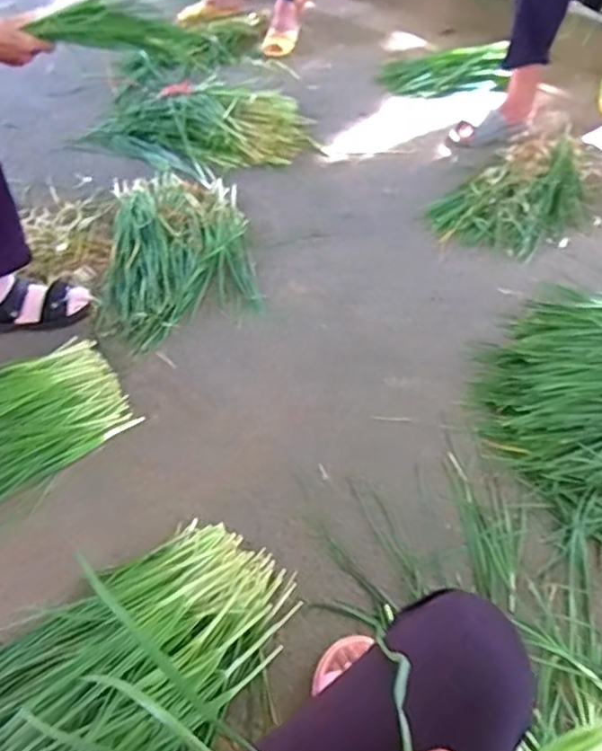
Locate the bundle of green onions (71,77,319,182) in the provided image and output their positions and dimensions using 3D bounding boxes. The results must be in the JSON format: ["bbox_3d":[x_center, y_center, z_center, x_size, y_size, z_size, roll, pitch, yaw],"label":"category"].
[{"bbox_3d":[-0.286,-0.696,1.704,0.622,0.098,0.395,-6,50,-3],"label":"bundle of green onions"}]

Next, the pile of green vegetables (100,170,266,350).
[{"bbox_3d":[-0.271,-0.278,1.366,0.324,0.057,0.538,-9,50,-5],"label":"pile of green vegetables"}]

